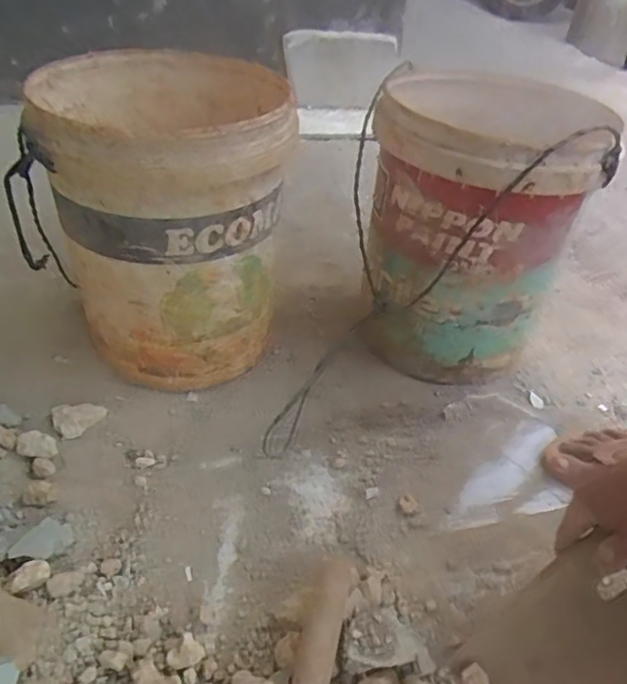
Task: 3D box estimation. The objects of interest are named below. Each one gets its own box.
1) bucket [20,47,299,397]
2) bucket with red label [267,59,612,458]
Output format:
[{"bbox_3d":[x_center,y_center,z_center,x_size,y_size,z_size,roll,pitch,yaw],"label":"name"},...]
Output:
[{"bbox_3d":[-0.180,-0.155,0.805,0.293,0.370,0.307,-8,40,-10],"label":"bucket"},{"bbox_3d":[0.234,-0.175,0.847,0.282,0.340,0.350,20,44,22],"label":"bucket with red label"}]

